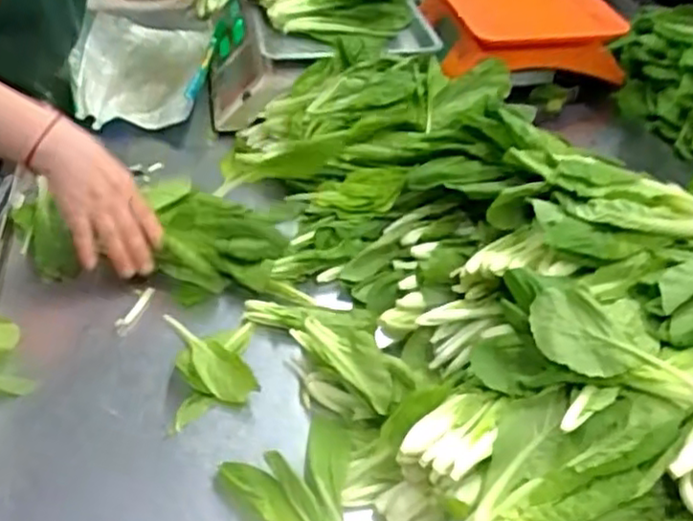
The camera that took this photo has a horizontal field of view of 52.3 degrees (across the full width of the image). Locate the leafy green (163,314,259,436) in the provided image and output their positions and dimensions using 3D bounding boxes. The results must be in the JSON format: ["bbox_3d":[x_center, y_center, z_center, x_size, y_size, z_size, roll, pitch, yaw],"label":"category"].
[{"bbox_3d":[-0.129,0.097,0.671,0.080,0.020,0.128,-4,43,-9],"label":"leafy green"}]

